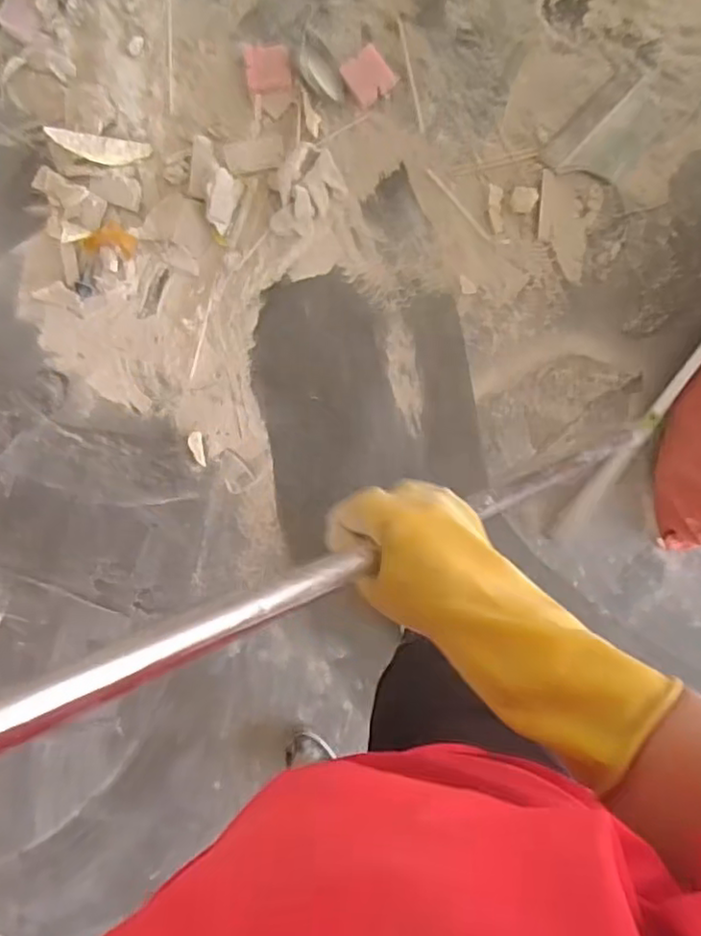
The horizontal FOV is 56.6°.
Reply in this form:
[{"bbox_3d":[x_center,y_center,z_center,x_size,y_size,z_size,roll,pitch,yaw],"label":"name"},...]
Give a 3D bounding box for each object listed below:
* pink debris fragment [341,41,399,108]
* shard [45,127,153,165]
[{"bbox_3d":[0.030,-0.638,1.059,0.068,0.018,0.074,-36,110,13],"label":"pink debris fragment"},{"bbox_3d":[-0.426,-0.541,1.103,0.167,0.009,0.045,6,96,-11],"label":"shard"}]

